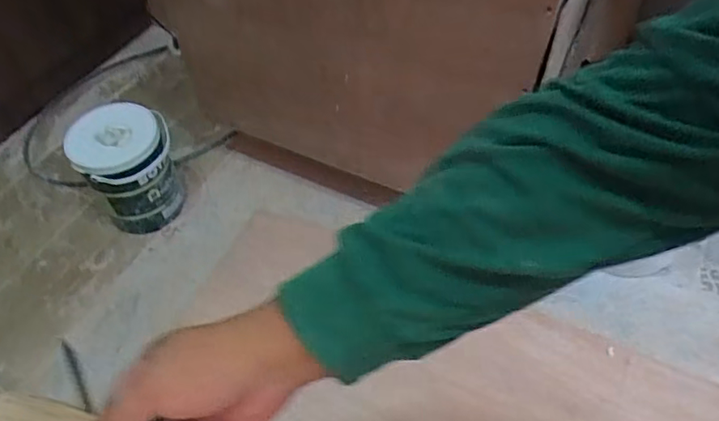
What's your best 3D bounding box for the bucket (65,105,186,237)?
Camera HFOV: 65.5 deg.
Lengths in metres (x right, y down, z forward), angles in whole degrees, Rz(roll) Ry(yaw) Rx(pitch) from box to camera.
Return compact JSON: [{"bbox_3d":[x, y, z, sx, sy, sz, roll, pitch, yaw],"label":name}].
[{"bbox_3d":[-0.463,-0.082,1.149,0.177,0.237,0.158,-26,56,-17],"label":"bucket"}]

